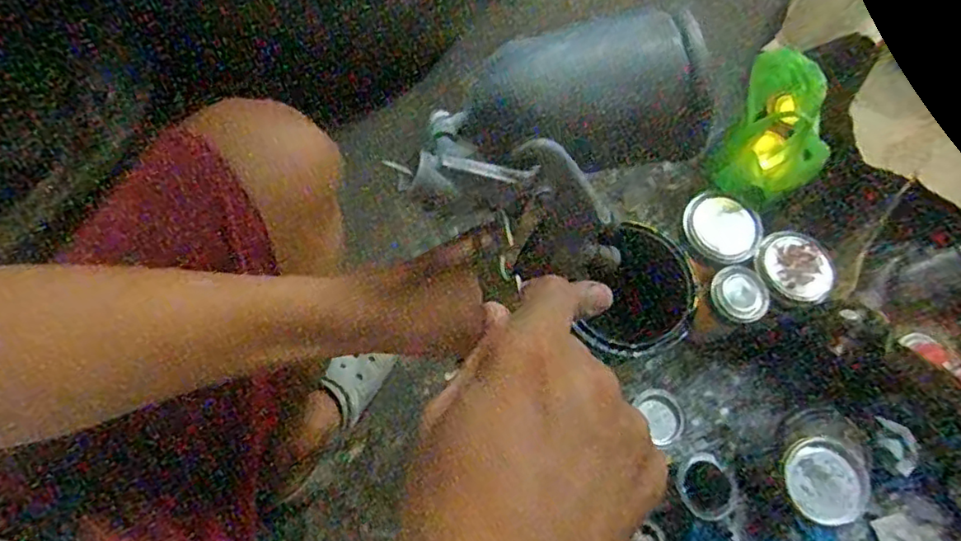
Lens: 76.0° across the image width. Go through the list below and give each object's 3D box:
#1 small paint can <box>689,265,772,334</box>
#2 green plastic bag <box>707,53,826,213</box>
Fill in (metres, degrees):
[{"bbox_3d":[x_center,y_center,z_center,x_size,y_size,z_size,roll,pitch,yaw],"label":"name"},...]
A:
[{"bbox_3d":[0.324,0.045,0.813,0.074,0.082,0.070,1,69,-2],"label":"small paint can"},{"bbox_3d":[0.395,-0.178,0.832,0.137,0.132,0.186,28,71,8],"label":"green plastic bag"}]

